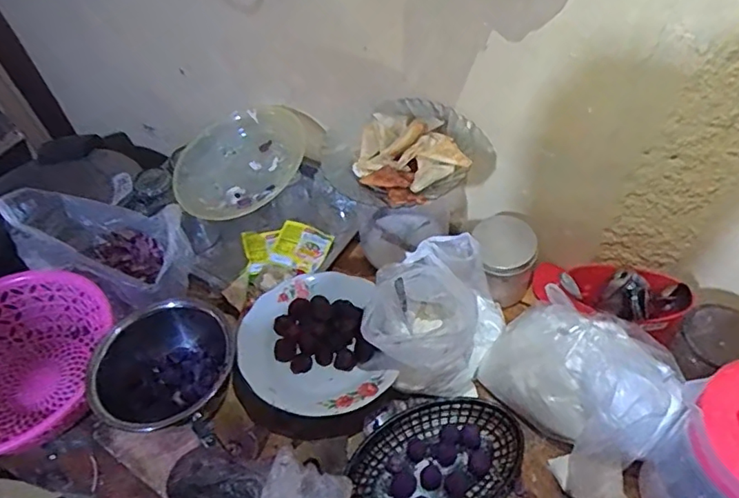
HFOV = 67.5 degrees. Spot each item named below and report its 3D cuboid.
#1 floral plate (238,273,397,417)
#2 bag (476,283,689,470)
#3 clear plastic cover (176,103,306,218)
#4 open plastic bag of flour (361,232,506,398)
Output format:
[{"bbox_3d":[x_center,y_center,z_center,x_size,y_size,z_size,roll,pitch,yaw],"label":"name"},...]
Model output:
[{"bbox_3d":[-0.073,0.117,0.699,0.173,0.045,0.206,-11,52,-4],"label":"floral plate"},{"bbox_3d":[0.243,0.134,0.624,0.130,0.177,0.192,-34,57,-21],"label":"bag"},{"bbox_3d":[-0.209,-0.142,0.890,0.218,0.040,0.216,-40,59,-3],"label":"clear plastic cover"},{"bbox_3d":[0.086,0.088,0.709,0.149,0.131,0.183,13,54,14],"label":"open plastic bag of flour"}]

